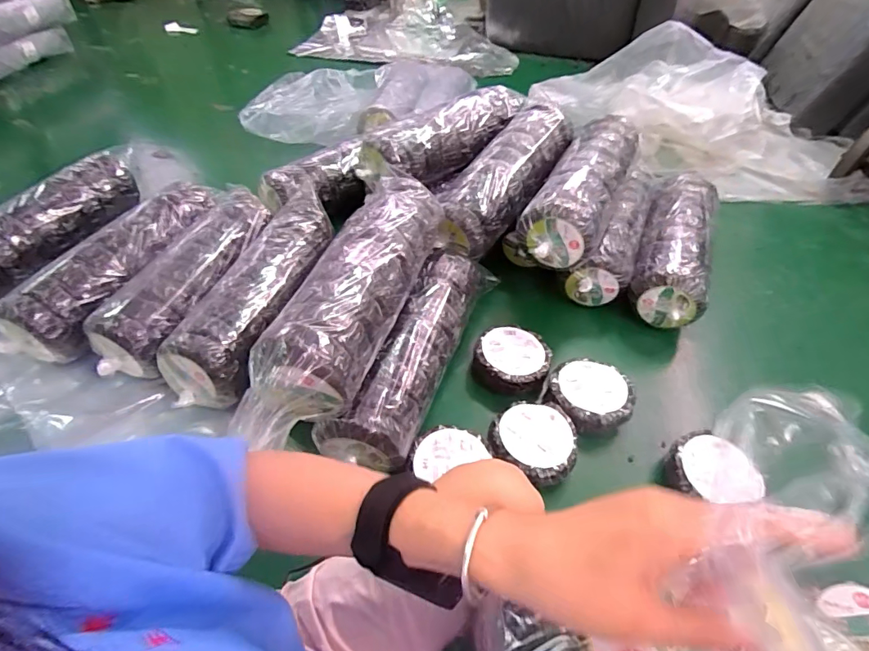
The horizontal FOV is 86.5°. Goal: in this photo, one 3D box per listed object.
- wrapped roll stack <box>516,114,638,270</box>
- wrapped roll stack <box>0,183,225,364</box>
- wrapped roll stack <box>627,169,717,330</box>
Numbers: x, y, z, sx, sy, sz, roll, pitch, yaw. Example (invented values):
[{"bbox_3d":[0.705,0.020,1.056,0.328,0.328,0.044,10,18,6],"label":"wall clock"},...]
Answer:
[{"bbox_3d":[0.401,-0.378,1.245,0.186,0.138,0.587,22,50,17],"label":"wrapped roll stack"},{"bbox_3d":[-0.780,-0.163,1.198,0.184,0.132,0.599,17,49,14],"label":"wrapped roll stack"},{"bbox_3d":[0.697,-0.227,1.346,0.186,0.166,0.570,20,50,16],"label":"wrapped roll stack"}]

